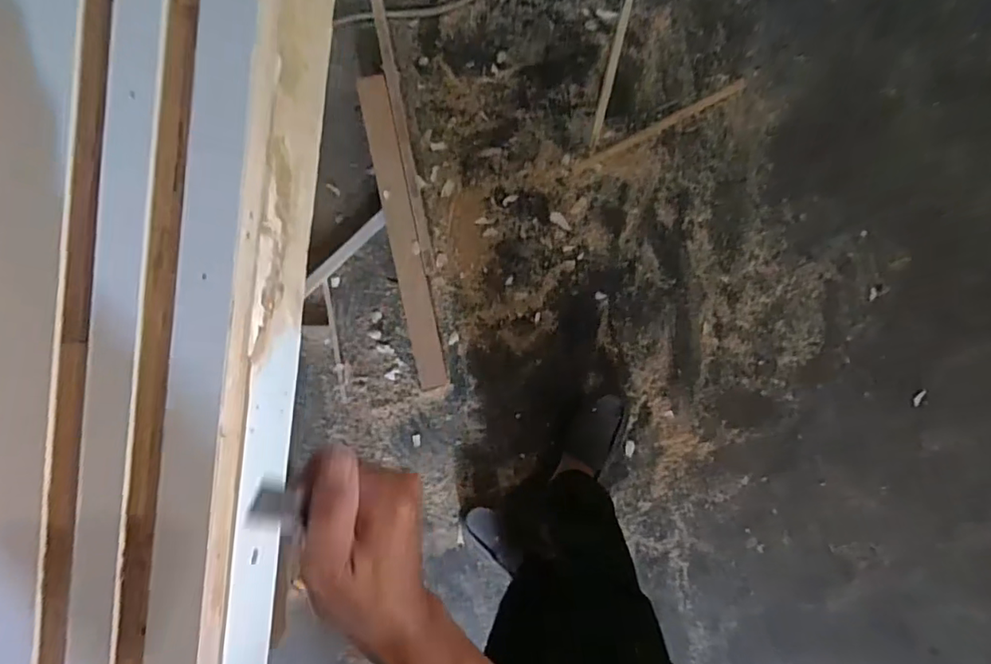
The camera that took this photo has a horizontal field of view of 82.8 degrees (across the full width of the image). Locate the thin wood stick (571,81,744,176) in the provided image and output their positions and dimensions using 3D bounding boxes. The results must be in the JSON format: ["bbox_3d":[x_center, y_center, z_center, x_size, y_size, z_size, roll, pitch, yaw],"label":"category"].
[{"bbox_3d":[0.295,-0.373,1.022,0.339,0.005,0.018,-27,94,3],"label":"thin wood stick"}]

